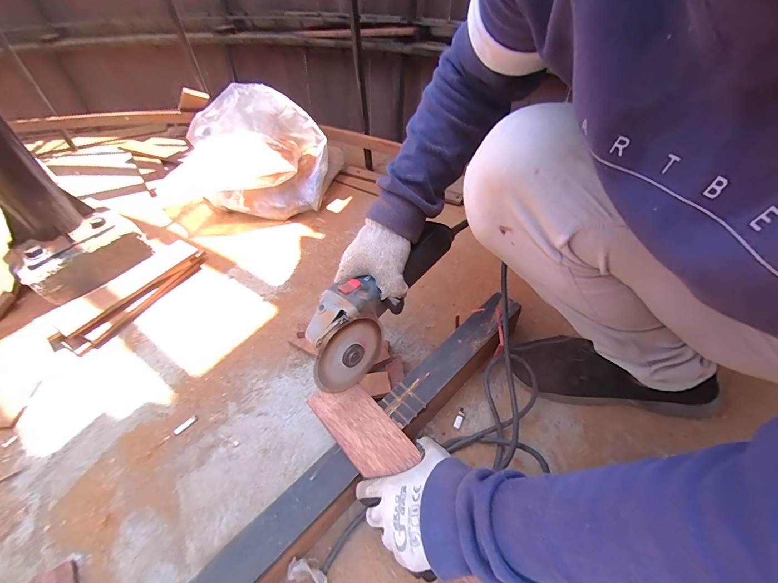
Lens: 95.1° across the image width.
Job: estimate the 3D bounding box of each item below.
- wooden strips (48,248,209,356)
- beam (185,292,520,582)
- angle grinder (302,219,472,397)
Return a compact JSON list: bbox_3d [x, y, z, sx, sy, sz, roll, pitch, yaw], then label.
[{"bbox_3d":[-0.474,0.017,0.676,0.066,0.043,0.294,32,57,29],"label":"wooden strips"},{"bbox_3d":[-0.031,0.202,0.445,0.633,0.074,0.067,-37,55,-27],"label":"beam"},{"bbox_3d":[-0.004,-0.005,0.485,0.082,0.079,0.301,30,60,28],"label":"angle grinder"}]

